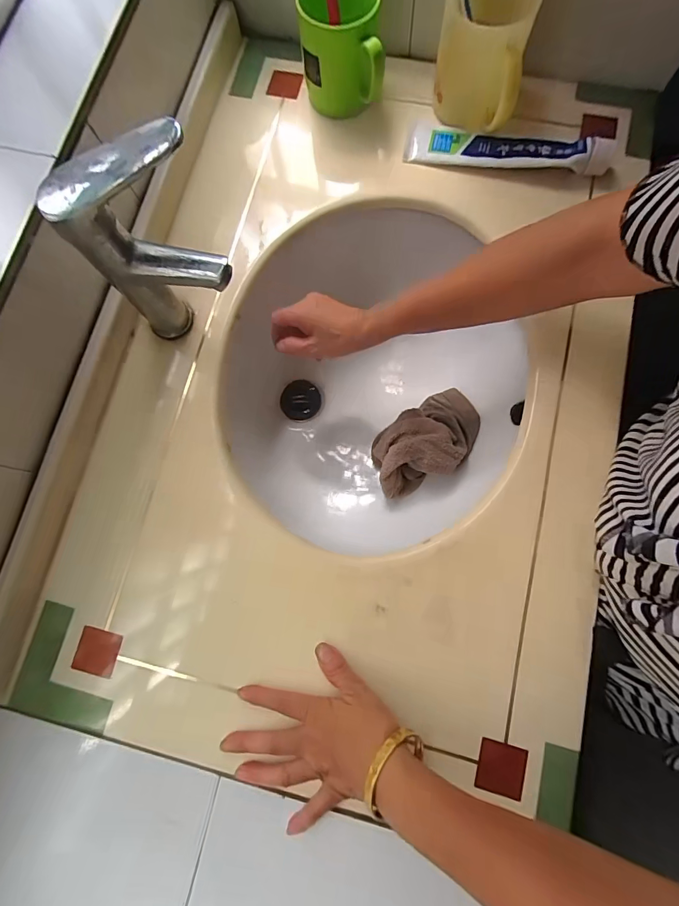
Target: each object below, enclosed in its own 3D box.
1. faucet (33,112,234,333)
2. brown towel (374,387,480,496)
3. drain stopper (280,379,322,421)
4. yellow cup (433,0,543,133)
[{"bbox_3d":[-0.145,-0.167,0.340,0.109,0.179,0.060,1,79,2],"label":"faucet"},{"bbox_3d":[0.111,-0.015,0.491,0.155,0.068,0.088,-37,77,-3],"label":"brown towel"},{"bbox_3d":[-0.059,-0.080,0.596,0.062,0.013,0.065,-1,78,5],"label":"drain stopper"},{"bbox_3d":[0.143,-0.403,0.410,0.085,0.112,0.075,8,79,7],"label":"yellow cup"}]

